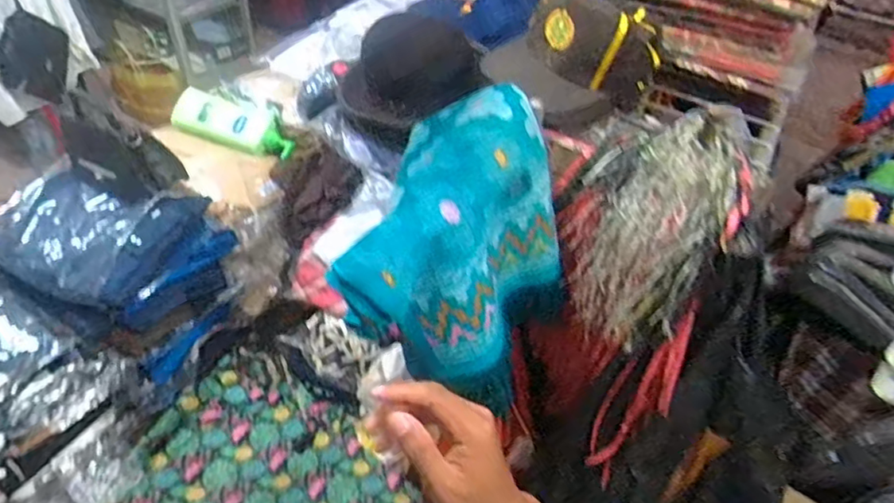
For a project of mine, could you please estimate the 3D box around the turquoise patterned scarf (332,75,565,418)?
[{"bbox_3d":[0.025,-0.001,0.745,0.245,0.299,0.303,14,45,9],"label":"turquoise patterned scarf"}]

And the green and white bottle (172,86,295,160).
[{"bbox_3d":[-0.374,-0.225,1.054,0.221,0.061,0.078,18,46,13],"label":"green and white bottle"}]

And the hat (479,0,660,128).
[{"bbox_3d":[0.165,-0.270,0.805,0.205,0.135,0.168,-13,47,-18],"label":"hat"}]

